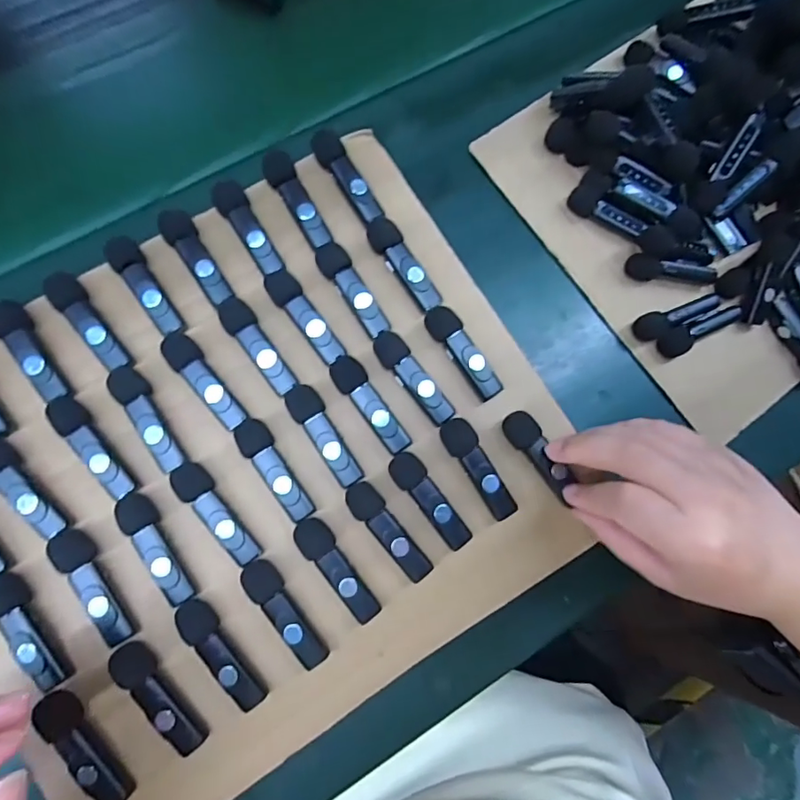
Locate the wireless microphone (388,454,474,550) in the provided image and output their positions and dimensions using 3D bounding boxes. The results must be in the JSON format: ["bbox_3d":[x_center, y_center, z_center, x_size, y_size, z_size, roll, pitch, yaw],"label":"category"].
[{"bbox_3d":[0.019,0.058,0.299,0.021,0.016,0.063,-40,82,-10],"label":"wireless microphone"}]

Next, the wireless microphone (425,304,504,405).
[{"bbox_3d":[0.040,-0.030,0.313,0.020,0.013,0.064,-34,81,-9],"label":"wireless microphone"}]

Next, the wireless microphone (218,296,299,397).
[{"bbox_3d":[-0.084,-0.032,0.301,0.018,0.010,0.064,-35,82,-10],"label":"wireless microphone"}]

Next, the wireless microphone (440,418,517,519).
[{"bbox_3d":[0.046,0.041,0.303,0.019,0.015,0.065,-30,81,-9],"label":"wireless microphone"}]

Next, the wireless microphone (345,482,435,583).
[{"bbox_3d":[-0.007,0.076,0.294,0.019,0.016,0.064,-34,81,-9],"label":"wireless microphone"}]

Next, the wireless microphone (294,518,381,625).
[{"bbox_3d":[-0.036,0.096,0.288,0.018,0.016,0.065,-34,81,-9],"label":"wireless microphone"}]

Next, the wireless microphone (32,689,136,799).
[{"bbox_3d":[-0.162,0.179,0.263,0.017,0.017,0.065,-34,81,-9],"label":"wireless microphone"}]

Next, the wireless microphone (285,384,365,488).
[{"bbox_3d":[-0.044,0.020,0.296,0.019,0.014,0.065,-31,81,-9],"label":"wireless microphone"}]

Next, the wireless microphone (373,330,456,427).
[{"bbox_3d":[0.007,-0.013,0.307,0.021,0.013,0.065,-32,81,-9],"label":"wireless microphone"}]

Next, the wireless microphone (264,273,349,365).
[{"bbox_3d":[-0.058,-0.049,0.307,0.020,0.014,0.064,-32,81,-9],"label":"wireless microphone"}]

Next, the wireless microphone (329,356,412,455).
[{"bbox_3d":[-0.017,0.003,0.303,0.019,0.016,0.065,-35,82,-10],"label":"wireless microphone"}]

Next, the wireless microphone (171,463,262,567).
[{"bbox_3d":[-0.103,0.064,0.286,0.018,0.016,0.065,-38,82,-10],"label":"wireless microphone"}]

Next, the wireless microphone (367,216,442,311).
[{"bbox_3d":[0.002,-0.084,0.318,0.020,0.013,0.066,-30,81,-9],"label":"wireless microphone"}]

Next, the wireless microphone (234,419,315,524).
[{"bbox_3d":[-0.071,0.039,0.291,0.018,0.015,0.064,-35,82,-10],"label":"wireless microphone"}]

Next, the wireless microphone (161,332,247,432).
[{"bbox_3d":[-0.113,-0.012,0.295,0.018,0.013,0.065,-40,83,-10],"label":"wireless microphone"}]

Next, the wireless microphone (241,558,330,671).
[{"bbox_3d":[-0.064,0.118,0.283,0.019,0.018,0.064,-32,81,-9],"label":"wireless microphone"}]

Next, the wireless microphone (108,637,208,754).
[{"bbox_3d":[-0.127,0.157,0.270,0.016,0.015,0.065,-38,82,-10],"label":"wireless microphone"}]

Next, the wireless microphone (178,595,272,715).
[{"bbox_3d":[-0.097,0.137,0.278,0.017,0.019,0.065,-36,82,-10],"label":"wireless microphone"}]

